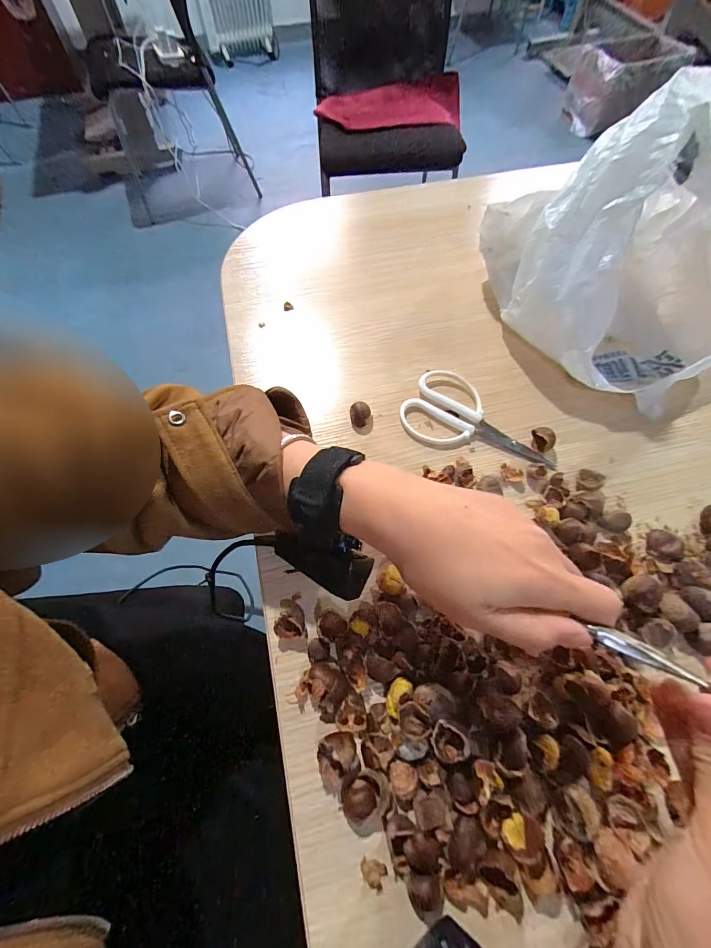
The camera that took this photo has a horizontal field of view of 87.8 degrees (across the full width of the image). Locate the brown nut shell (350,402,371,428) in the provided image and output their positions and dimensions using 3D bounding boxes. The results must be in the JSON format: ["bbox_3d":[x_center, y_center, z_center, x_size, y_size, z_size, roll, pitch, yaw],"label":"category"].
[{"bbox_3d":[0.005,-0.055,0.350,0.018,0.016,0.019,0,64,1],"label":"brown nut shell"}]

